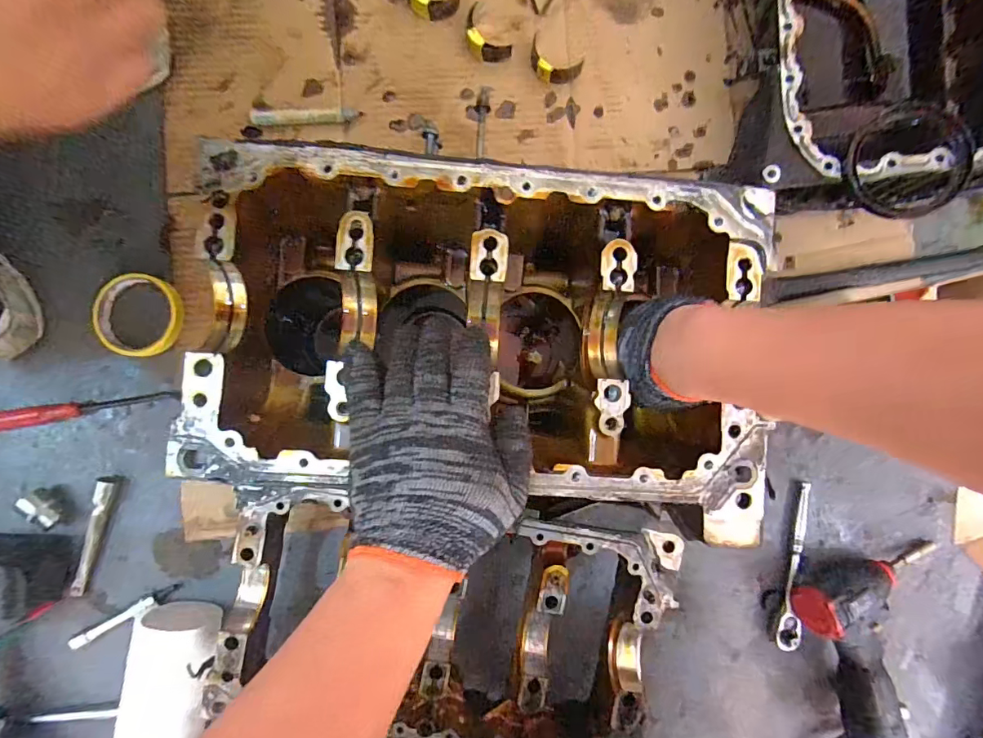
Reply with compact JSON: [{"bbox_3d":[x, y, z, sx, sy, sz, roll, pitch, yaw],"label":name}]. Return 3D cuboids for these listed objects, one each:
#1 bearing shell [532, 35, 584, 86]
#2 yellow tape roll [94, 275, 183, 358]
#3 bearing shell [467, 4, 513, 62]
[{"bbox_3d":[0.072,-0.355,0.551,0.065,0.016,0.037,23,86,-4],"label":"bearing shell"},{"bbox_3d":[-0.386,-0.058,0.514,0.085,0.024,0.087,11,87,-4],"label":"yellow tape roll"},{"bbox_3d":[-0.010,-0.387,0.547,0.039,0.018,0.069,-42,91,-5],"label":"bearing shell"}]

